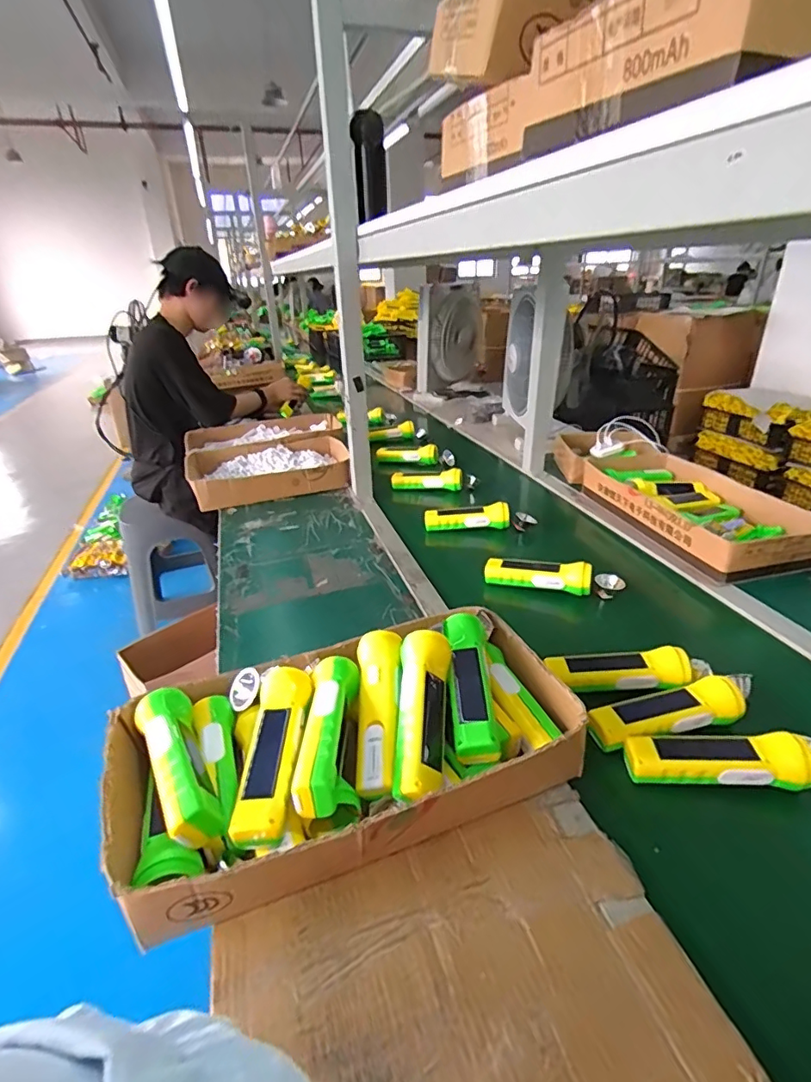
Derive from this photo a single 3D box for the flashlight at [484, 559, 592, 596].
[{"bbox_3d":[0.210,0.050,0.836,0.164,0.039,0.046,7,29,19],"label":"flashlight"}]

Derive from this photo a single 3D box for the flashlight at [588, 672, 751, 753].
[{"bbox_3d":[0.300,0.190,0.577,0.204,0.041,0.054,-8,27,-10],"label":"flashlight"}]

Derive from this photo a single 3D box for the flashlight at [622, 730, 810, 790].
[{"bbox_3d":[0.326,0.216,0.523,0.203,0.048,0.052,0,27,7],"label":"flashlight"}]

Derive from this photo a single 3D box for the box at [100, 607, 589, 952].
[{"bbox_3d":[-0.056,0.197,0.523,0.434,0.108,0.225,-12,28,-16],"label":"box"}]

